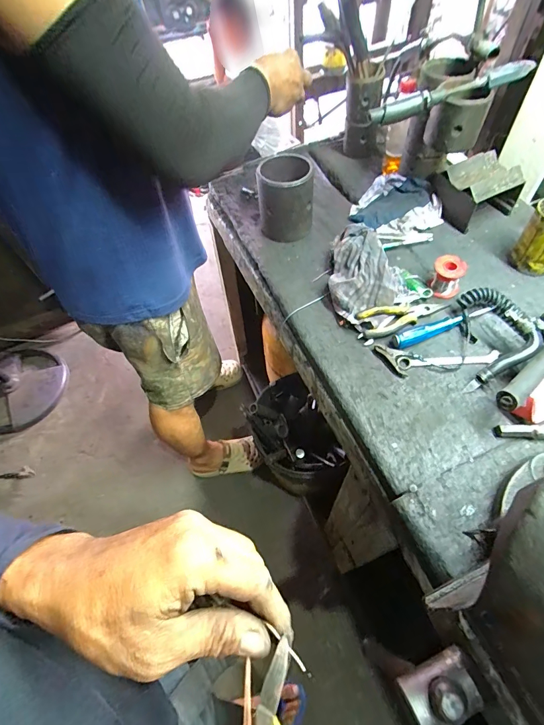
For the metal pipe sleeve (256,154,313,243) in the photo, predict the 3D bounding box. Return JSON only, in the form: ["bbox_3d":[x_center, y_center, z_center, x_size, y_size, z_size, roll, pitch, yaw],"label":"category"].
[{"bbox_3d":[0.028,-0.329,0.755,0.108,0.127,0.110,-6,57,1],"label":"metal pipe sleeve"}]

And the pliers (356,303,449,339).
[{"bbox_3d":[0.222,-0.085,0.625,0.151,0.022,0.045,-20,58,-8],"label":"pliers"}]

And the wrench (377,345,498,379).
[{"bbox_3d":[0.264,-0.004,0.583,0.188,0.009,0.053,0,57,5],"label":"wrench"}]

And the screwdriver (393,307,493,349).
[{"bbox_3d":[0.286,-0.065,0.617,0.181,0.022,0.022,-21,58,-9],"label":"screwdriver"}]

